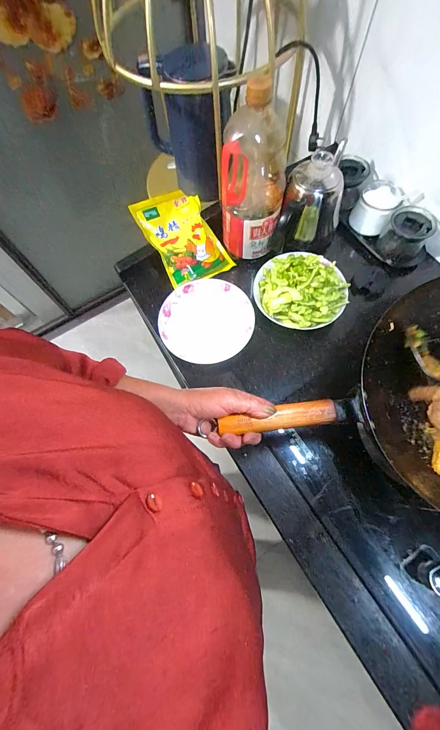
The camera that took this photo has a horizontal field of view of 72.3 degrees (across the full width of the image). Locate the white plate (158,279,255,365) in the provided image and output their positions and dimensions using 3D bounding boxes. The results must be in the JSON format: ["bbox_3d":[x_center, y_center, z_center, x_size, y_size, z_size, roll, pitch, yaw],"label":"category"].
[{"bbox_3d":[-0.033,-0.089,0.572,0.161,0.019,0.166,-1,68,2],"label":"white plate"}]

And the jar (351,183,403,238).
[{"bbox_3d":[0.325,-0.328,0.632,0.080,0.060,0.087,27,72,13],"label":"jar"}]

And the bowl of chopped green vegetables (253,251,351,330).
[{"bbox_3d":[0.152,-0.148,0.569,0.163,0.061,0.164,-1,68,2],"label":"bowl of chopped green vegetables"}]

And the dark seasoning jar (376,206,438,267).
[{"bbox_3d":[0.372,-0.257,0.601,0.082,0.067,0.080,-1,68,2],"label":"dark seasoning jar"}]

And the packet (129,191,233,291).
[{"bbox_3d":[-0.071,-0.256,0.609,0.136,0.029,0.184,-34,98,-14],"label":"packet"}]

